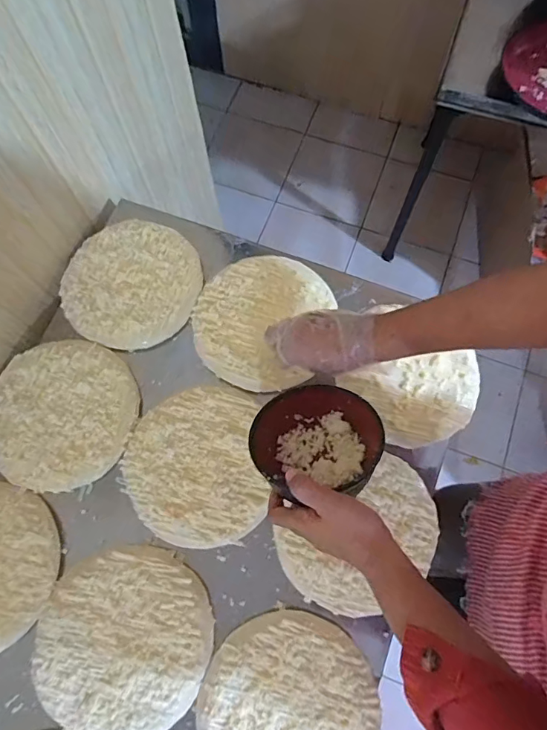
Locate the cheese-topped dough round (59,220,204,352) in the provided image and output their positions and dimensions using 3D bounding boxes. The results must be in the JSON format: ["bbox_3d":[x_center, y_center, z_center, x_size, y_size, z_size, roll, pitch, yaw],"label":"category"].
[{"bbox_3d":[-0.208,-0.123,0.694,0.193,0.018,0.195,-1,74,2],"label":"cheese-topped dough round"}]

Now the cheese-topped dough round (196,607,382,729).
[{"bbox_3d":[0.018,0.394,0.535,0.194,0.021,0.194,-1,74,2],"label":"cheese-topped dough round"}]

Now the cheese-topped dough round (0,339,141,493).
[{"bbox_3d":[-0.290,0.065,0.641,0.199,0.019,0.196,-1,74,2],"label":"cheese-topped dough round"}]

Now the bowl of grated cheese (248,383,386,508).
[{"bbox_3d":[0.048,0.090,0.547,0.139,0.055,0.133,-1,74,2],"label":"bowl of grated cheese"}]

